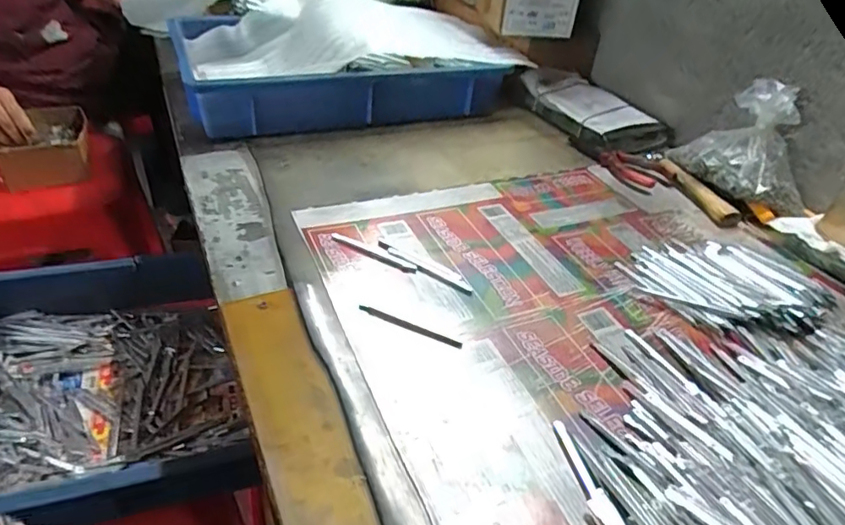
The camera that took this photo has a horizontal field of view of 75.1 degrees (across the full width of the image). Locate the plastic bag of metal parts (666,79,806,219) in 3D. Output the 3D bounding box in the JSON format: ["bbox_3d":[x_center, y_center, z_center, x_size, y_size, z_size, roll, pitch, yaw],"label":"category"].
[{"bbox_3d":[0.372,-0.134,0.621,0.071,0.117,0.154,-15,41,-24],"label":"plastic bag of metal parts"}]

